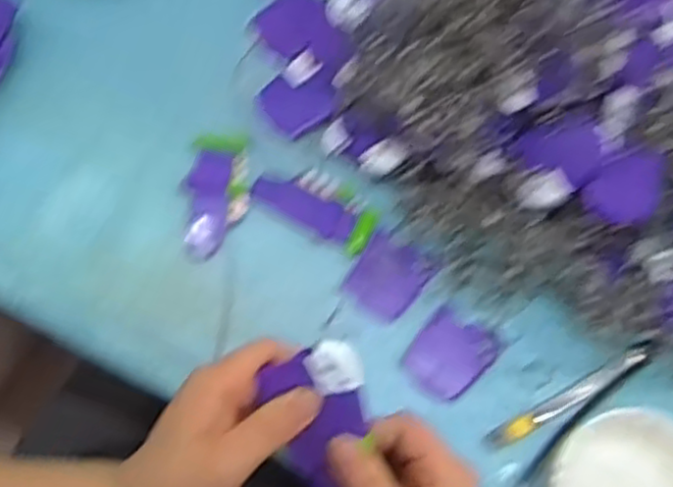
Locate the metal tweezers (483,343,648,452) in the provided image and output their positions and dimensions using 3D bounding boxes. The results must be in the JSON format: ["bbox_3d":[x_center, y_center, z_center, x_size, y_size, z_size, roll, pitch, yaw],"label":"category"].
[{"bbox_3d":[0.157,0.102,0.477,0.127,0.011,0.014,-28,76,-11],"label":"metal tweezers"}]

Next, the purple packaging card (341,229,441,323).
[{"bbox_3d":[0.037,0.023,0.499,0.048,0.004,0.057,32,74,7],"label":"purple packaging card"}]

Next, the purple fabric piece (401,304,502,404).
[{"bbox_3d":[0.078,0.078,0.489,0.050,0.004,0.056,37,75,8],"label":"purple fabric piece"}]

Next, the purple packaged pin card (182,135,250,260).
[{"bbox_3d":[-0.086,-0.034,0.511,0.042,0.005,0.088,1,73,-3],"label":"purple packaged pin card"}]

